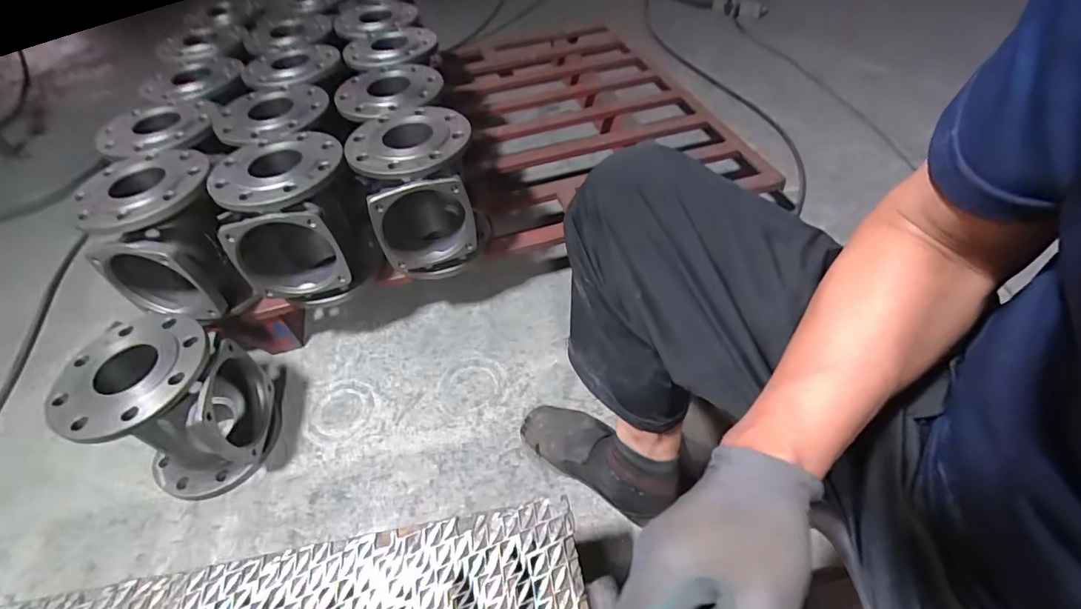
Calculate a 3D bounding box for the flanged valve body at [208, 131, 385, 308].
[{"bbox_3d":[-0.391,-0.134,0.809,0.188,0.233,0.193,-13,50,-6],"label":"flanged valve body"}]

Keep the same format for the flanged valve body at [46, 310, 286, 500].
[{"bbox_3d":[-0.538,0.151,0.736,0.190,0.234,0.210,-12,49,-5],"label":"flanged valve body"}]

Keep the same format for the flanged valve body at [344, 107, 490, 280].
[{"bbox_3d":[-0.196,-0.183,0.828,0.179,0.230,0.183,-16,50,-8],"label":"flanged valve body"}]

